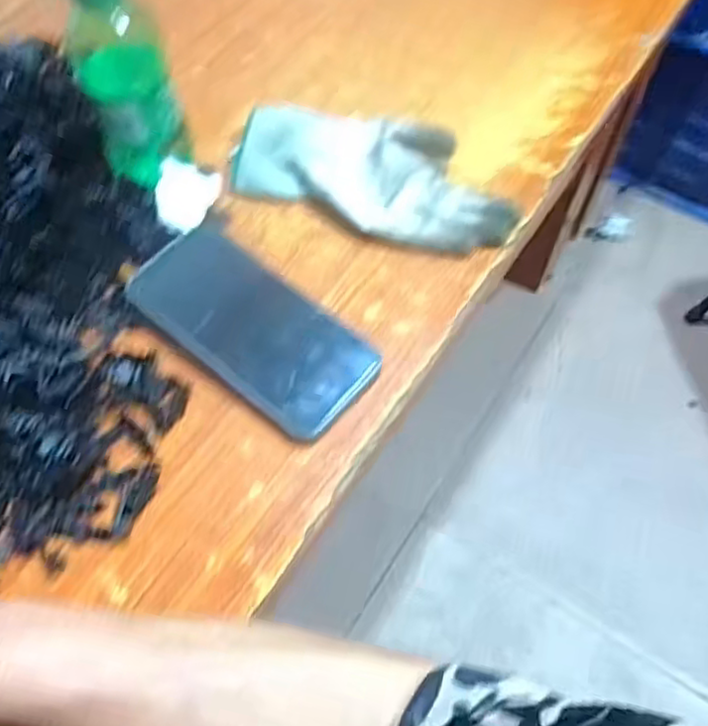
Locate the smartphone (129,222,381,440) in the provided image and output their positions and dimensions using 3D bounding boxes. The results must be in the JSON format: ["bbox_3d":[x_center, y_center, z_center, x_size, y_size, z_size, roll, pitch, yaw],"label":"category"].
[{"bbox_3d":[-0.065,-0.025,0.440,0.168,0.012,0.080,38,67,18],"label":"smartphone"}]

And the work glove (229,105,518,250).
[{"bbox_3d":[0.015,-0.139,0.500,0.206,0.023,0.106,11,62,5],"label":"work glove"}]

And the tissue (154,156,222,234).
[{"bbox_3d":[-0.121,-0.118,0.478,0.037,0.022,0.050,15,62,6],"label":"tissue"}]

